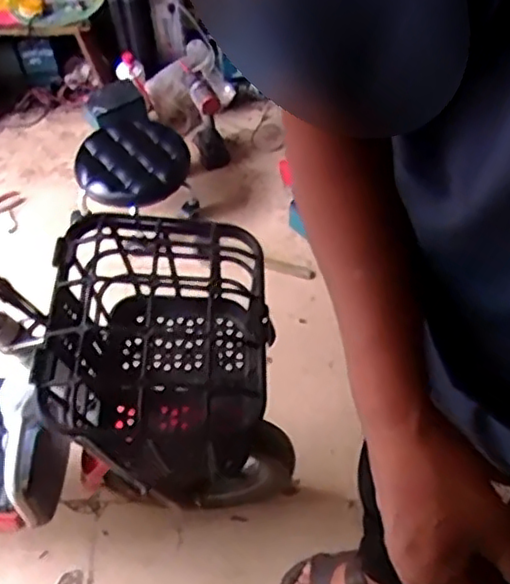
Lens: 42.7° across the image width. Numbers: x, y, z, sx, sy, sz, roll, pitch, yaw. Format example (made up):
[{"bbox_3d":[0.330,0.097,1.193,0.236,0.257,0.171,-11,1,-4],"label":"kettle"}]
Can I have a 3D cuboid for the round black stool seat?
[{"bbox_3d":[-0.324,-0.347,1.734,0.298,0.053,0.310,0,57,0],"label":"round black stool seat"}]

